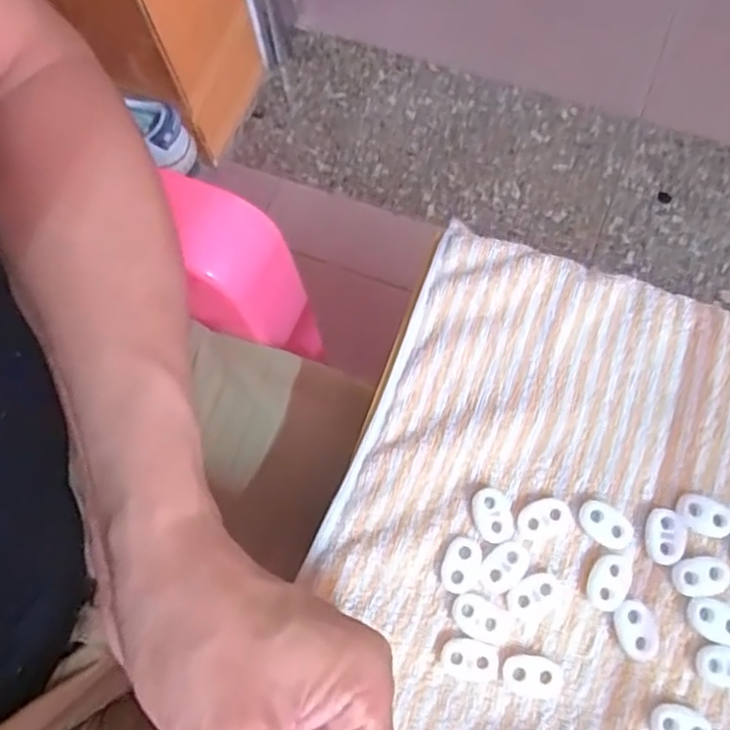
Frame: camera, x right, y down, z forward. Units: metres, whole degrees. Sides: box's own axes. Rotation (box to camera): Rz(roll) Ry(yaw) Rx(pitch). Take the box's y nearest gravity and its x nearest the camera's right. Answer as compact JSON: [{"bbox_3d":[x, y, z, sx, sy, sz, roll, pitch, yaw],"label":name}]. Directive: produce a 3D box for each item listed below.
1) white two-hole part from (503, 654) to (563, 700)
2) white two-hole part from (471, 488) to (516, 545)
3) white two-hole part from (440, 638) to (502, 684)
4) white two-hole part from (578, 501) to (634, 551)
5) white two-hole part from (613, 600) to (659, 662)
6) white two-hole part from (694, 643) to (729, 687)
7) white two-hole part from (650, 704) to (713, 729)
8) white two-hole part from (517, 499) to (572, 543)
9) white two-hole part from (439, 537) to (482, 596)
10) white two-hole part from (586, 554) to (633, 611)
[{"bbox_3d":[0.066,0.123,0.269,0.023,0.004,0.016,8,73,5],"label":"white two-hole part"},{"bbox_3d":[0.054,0.064,0.288,0.015,0.004,0.023,-19,73,-4],"label":"white two-hole part"},{"bbox_3d":[0.042,0.118,0.273,0.023,0.004,0.014,12,74,6],"label":"white two-hole part"},{"bbox_3d":[0.100,0.067,0.285,0.023,0.004,0.014,36,77,12],"label":"white two-hole part"},{"bbox_3d":[0.108,0.106,0.273,0.015,0.005,0.022,-14,73,-2],"label":"white two-hole part"},{"bbox_3d":[0.141,0.118,0.266,0.024,0.005,0.014,13,74,6],"label":"white two-hole part"},{"bbox_3d":[0.121,0.139,0.260,0.022,0.005,0.015,11,73,6],"label":"white two-hole part"},{"bbox_3d":[0.075,0.065,0.286,0.022,0.004,0.016,-24,73,-5],"label":"white two-hole part"},{"bbox_3d":[0.040,0.083,0.283,0.016,0.004,0.022,14,74,6],"label":"white two-hole part"},{"bbox_3d":[0.100,0.089,0.278,0.016,0.004,0.022,26,75,10],"label":"white two-hole part"}]

